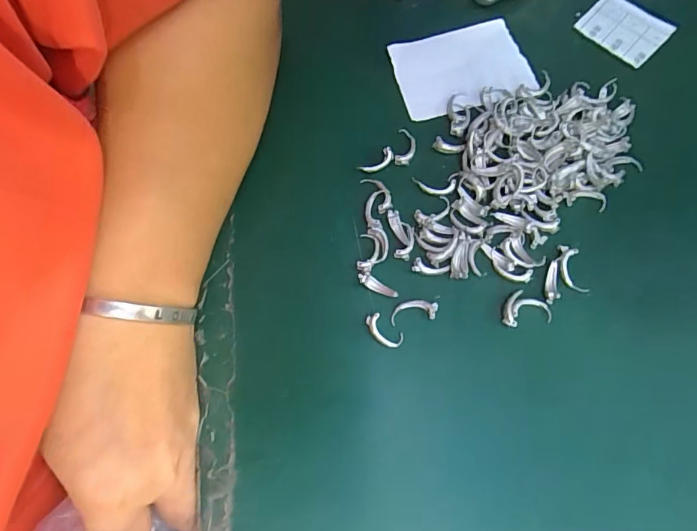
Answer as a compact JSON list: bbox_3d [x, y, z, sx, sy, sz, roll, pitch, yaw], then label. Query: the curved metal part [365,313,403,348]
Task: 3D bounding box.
[{"bbox_3d":[0.017,0.032,0.230,0.020,0.006,0.010,39,78,13],"label":"curved metal part"}]

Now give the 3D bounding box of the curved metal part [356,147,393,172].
[{"bbox_3d":[0.015,-0.057,0.256,0.020,0.008,0.008,-34,74,-8],"label":"curved metal part"}]

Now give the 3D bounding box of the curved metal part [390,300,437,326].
[{"bbox_3d":[0.033,0.023,0.231,0.023,0.004,0.010,-8,72,0],"label":"curved metal part"}]

